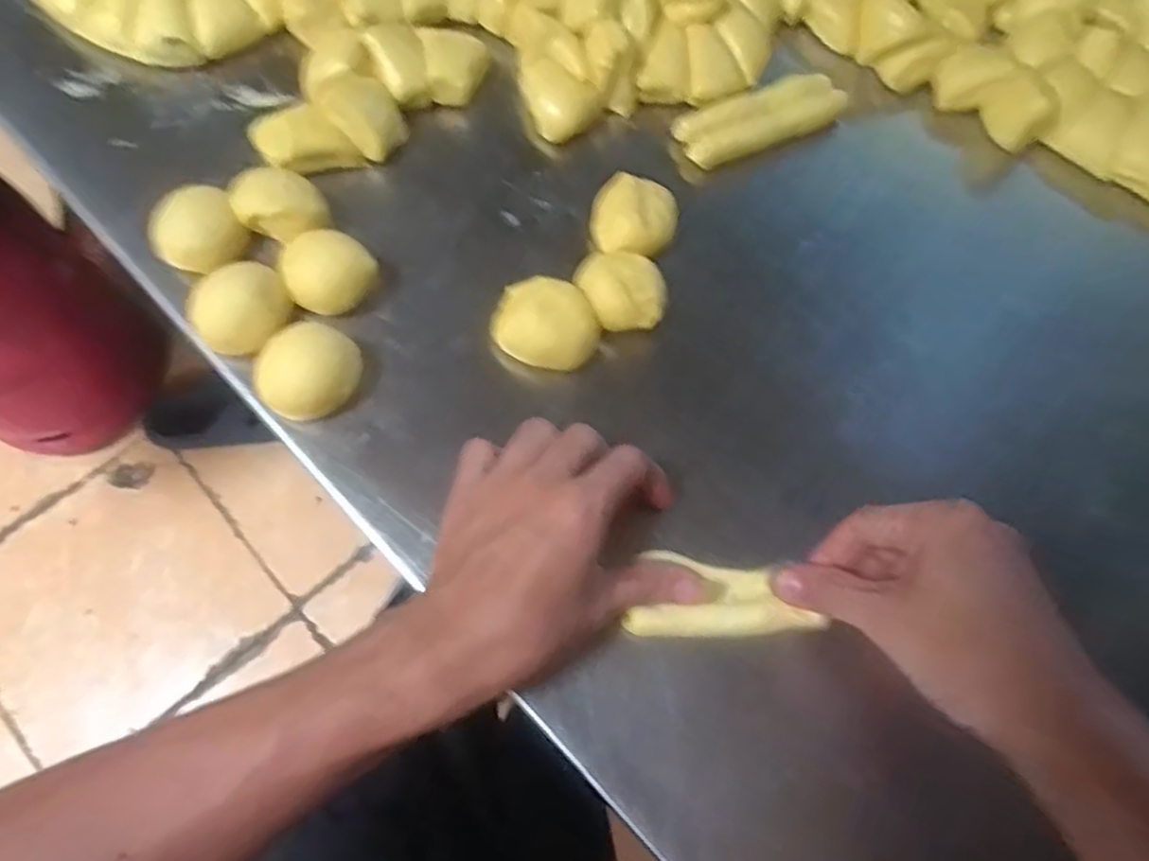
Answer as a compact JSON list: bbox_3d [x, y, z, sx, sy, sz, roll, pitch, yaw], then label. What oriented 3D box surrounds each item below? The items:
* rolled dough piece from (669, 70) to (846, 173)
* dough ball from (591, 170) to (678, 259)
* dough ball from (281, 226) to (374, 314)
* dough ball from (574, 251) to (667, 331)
[{"bbox_3d":[0.111,-0.186,0.438,0.103,0.018,0.036,-22,72,-11],"label":"rolled dough piece"},{"bbox_3d":[0.034,-0.118,0.414,0.047,0.031,0.045,1,70,-3],"label":"dough ball"},{"bbox_3d":[-0.127,-0.082,0.376,0.043,0.028,0.037,-30,74,-13],"label":"dough ball"},{"bbox_3d":[0.025,-0.070,0.389,0.045,0.028,0.041,1,70,-3],"label":"dough ball"}]

